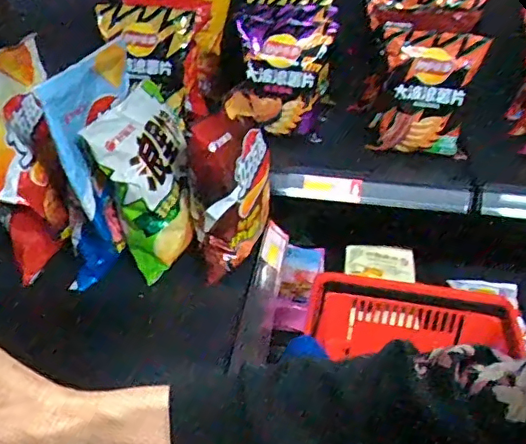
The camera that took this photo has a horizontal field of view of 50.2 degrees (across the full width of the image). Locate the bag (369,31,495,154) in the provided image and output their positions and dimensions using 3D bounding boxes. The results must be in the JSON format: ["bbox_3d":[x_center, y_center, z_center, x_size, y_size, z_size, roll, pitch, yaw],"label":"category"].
[{"bbox_3d":[0.268,-0.212,0.931,0.154,0.191,0.055,7,18,6],"label":"bag"}]

